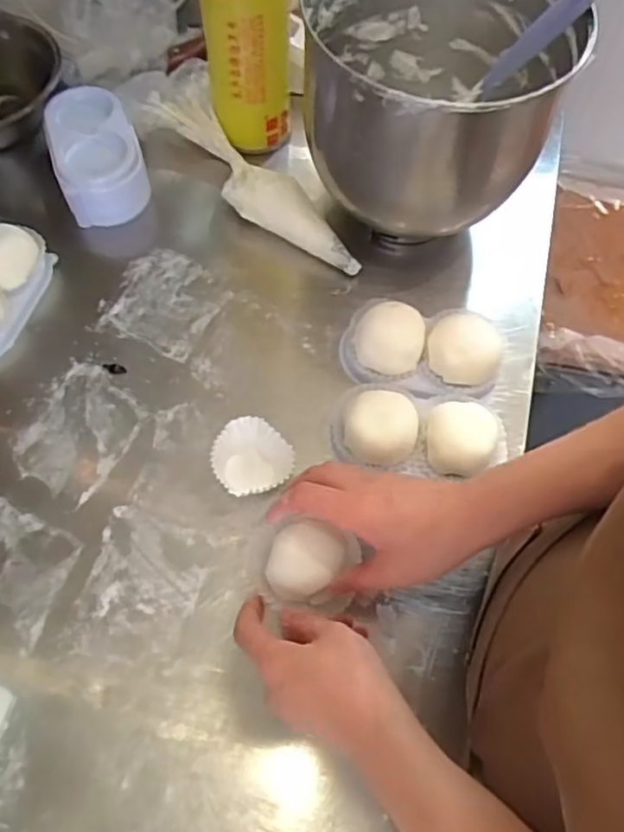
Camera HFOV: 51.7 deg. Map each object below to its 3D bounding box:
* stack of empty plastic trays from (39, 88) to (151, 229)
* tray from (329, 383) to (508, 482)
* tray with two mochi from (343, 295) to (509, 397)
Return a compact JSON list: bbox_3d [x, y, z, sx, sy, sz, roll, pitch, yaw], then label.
[{"bbox_3d":[-0.225,-0.273,0.669,0.087,0.048,0.151,-18,66,-9],"label":"stack of empty plastic trays"},{"bbox_3d":[0.089,0.009,0.542,0.142,0.058,0.072,7,64,2],"label":"tray"},{"bbox_3d":[0.098,-0.059,0.580,0.139,0.050,0.074,9,64,3],"label":"tray with two mochi"}]

